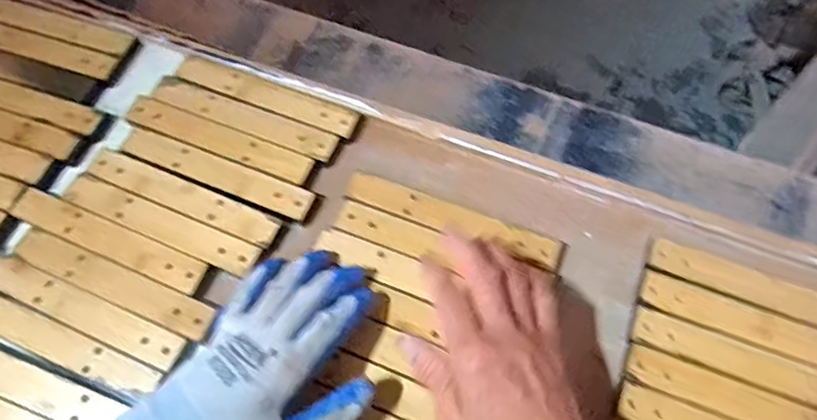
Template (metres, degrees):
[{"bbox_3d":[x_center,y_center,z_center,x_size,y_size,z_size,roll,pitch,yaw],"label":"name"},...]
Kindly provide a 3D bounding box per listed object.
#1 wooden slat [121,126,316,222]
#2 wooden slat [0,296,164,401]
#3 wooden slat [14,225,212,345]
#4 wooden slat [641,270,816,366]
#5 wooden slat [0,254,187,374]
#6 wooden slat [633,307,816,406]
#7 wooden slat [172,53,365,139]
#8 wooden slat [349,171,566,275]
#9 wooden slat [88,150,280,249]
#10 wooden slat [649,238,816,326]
[{"bbox_3d":[-0.164,-0.033,0.494,0.176,0.006,0.027,21,69,12],"label":"wooden slat"},{"bbox_3d":[-0.269,0.099,0.436,0.172,0.005,0.027,21,69,11],"label":"wooden slat"},{"bbox_3d":[-0.235,0.056,0.457,0.180,0.007,0.027,21,69,12],"label":"wooden slat"},{"bbox_3d":[0.262,0.087,0.427,0.172,0.006,0.027,20,69,11],"label":"wooden slat"},{"bbox_3d":[-0.254,0.077,0.445,0.181,0.005,0.029,22,69,12],"label":"wooden slat"},{"bbox_3d":[0.252,0.111,0.414,0.174,0.004,0.028,20,69,11],"label":"wooden slat"},{"bbox_3d":[-0.128,-0.105,0.527,0.173,0.007,0.029,21,69,12],"label":"wooden slat"},{"bbox_3d":[0.034,0.007,0.470,0.177,0.006,0.026,20,69,11],"label":"wooden slat"},{"bbox_3d":[-0.190,-0.010,0.485,0.175,0.004,0.025,22,69,12],"label":"wooden slat"},{"bbox_3d":[0.274,0.062,0.439,0.175,0.008,0.029,21,69,11],"label":"wooden slat"}]

